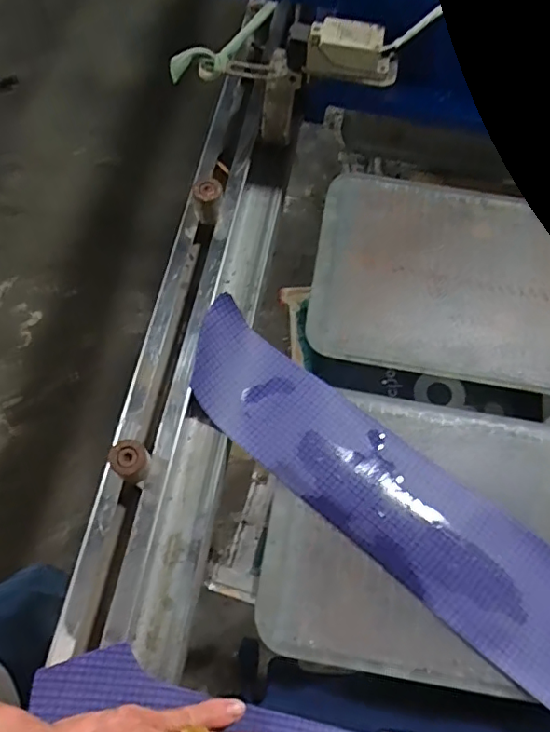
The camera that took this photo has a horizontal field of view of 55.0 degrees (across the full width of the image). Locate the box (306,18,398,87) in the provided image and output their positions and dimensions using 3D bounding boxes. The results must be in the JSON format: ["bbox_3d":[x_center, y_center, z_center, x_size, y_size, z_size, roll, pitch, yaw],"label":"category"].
[{"bbox_3d":[0.060,-0.238,0.400,0.067,0.035,0.029,14,67,3],"label":"box"}]

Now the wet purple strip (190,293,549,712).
[{"bbox_3d":[0.115,0.107,0.378,0.436,0.023,0.107,39,71,13],"label":"wet purple strip"}]

